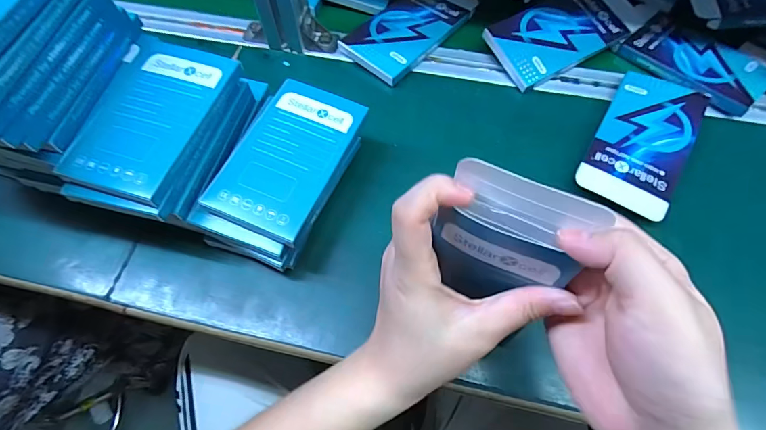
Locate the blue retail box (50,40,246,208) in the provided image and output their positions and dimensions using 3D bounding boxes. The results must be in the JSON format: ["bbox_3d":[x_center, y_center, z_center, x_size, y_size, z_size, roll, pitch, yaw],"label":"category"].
[{"bbox_3d":[-0.172,-0.072,0.298,0.077,0.018,0.129,14,63,9],"label":"blue retail box"}]

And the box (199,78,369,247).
[{"bbox_3d":[-0.069,-0.047,0.308,0.080,0.013,0.135,21,65,12],"label":"box"}]

